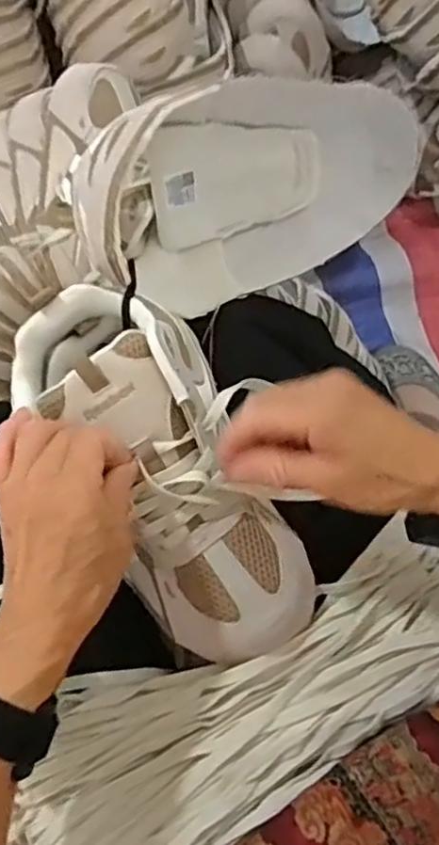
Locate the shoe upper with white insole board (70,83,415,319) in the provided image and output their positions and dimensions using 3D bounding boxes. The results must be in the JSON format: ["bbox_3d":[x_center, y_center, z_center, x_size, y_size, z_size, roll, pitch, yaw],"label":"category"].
[{"bbox_3d":[0.026,-0.167,0.484,0.258,0.143,0.087,-16,34,-6],"label":"shoe upper with white insole board"}]

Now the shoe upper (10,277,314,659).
[{"bbox_3d":[-0.030,0.024,0.415,0.115,0.071,0.246,-29,85,-9],"label":"shoe upper"}]

